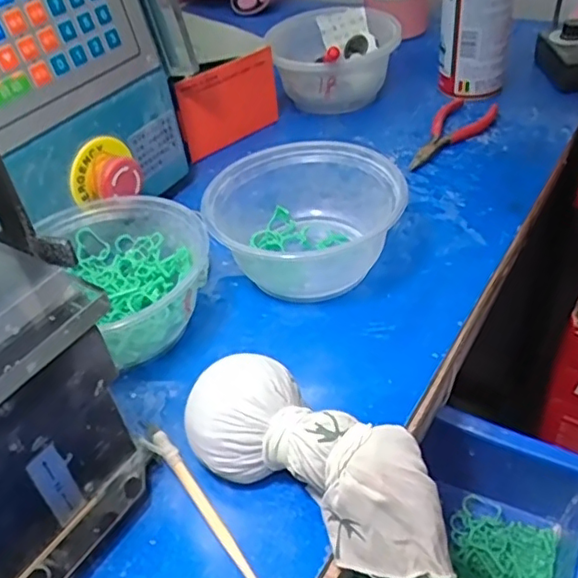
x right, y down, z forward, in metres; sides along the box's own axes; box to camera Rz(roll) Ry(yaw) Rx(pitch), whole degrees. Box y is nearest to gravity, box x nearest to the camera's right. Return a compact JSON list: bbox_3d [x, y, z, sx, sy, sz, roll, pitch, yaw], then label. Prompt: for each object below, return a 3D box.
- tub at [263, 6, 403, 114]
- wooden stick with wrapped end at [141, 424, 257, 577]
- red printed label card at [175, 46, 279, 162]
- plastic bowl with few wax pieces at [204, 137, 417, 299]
[{"bbox_3d":[0.042,-0.230,0.623,0.120,0.074,0.127,23,50,30],"label":"tub"},{"bbox_3d":[-0.049,0.107,0.310,0.012,0.006,0.115,-29,46,-23],"label":"wooden stick with wrapped end"},{"bbox_3d":[-0.054,-0.175,0.569,0.108,0.074,0.008,-36,49,-29],"label":"red printed label card"},{"bbox_3d":[0.011,-0.049,0.430,0.135,0.058,0.112,-9,41,-3],"label":"plastic bowl with few wax pieces"}]

